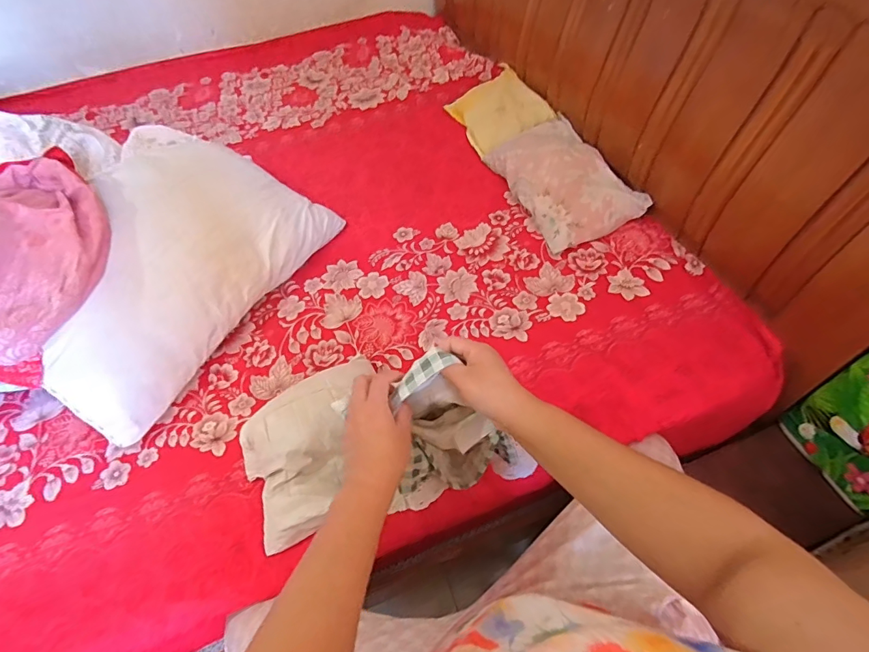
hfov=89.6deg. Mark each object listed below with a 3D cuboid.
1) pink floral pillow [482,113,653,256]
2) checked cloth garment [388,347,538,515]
[{"bbox_3d":[0.302,-0.358,1.051,0.223,0.099,0.379,-19,55,-10],"label":"pink floral pillow"},{"bbox_3d":[0.022,0.130,0.542,0.175,0.206,0.104,-17,54,-8],"label":"checked cloth garment"}]

